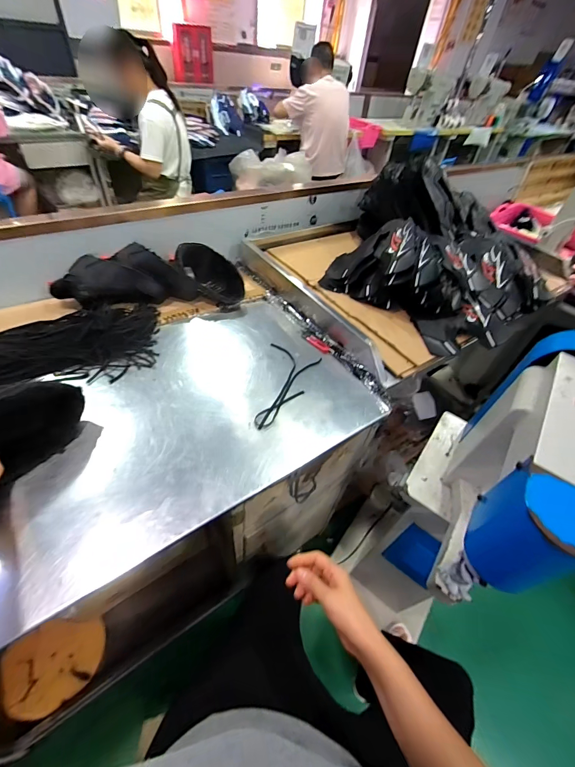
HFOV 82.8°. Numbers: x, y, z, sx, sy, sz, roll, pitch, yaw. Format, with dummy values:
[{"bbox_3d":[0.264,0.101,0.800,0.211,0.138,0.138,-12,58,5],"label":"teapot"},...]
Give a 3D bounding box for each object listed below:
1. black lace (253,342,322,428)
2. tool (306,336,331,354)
[{"bbox_3d":[-0.017,0.002,0.705,0.119,0.006,0.236,17,47,10],"label":"black lace"},{"bbox_3d":[0.077,-0.096,0.805,0.026,0.007,0.070,-33,58,-31],"label":"tool"}]

